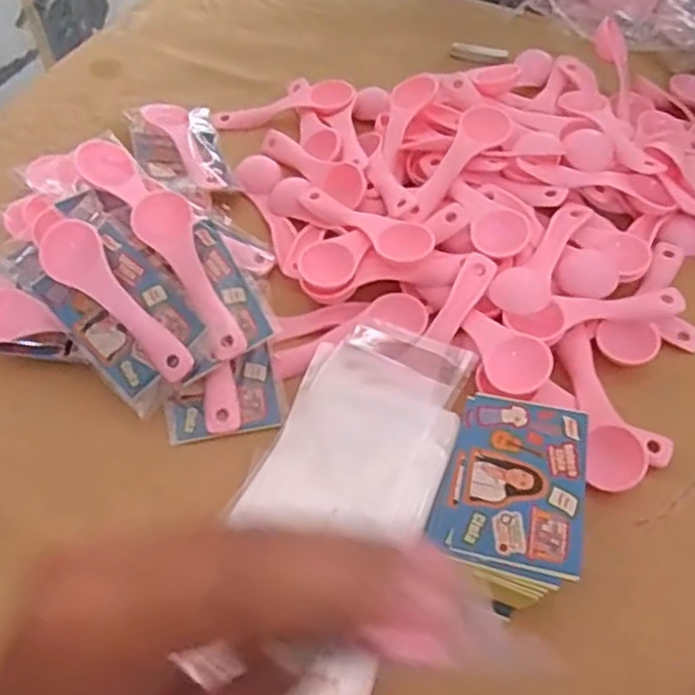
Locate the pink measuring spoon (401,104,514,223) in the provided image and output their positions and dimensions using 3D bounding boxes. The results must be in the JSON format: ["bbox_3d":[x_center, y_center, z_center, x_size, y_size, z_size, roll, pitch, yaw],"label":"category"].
[{"bbox_3d":[0.073,-0.124,0.485,0.033,0.016,0.110,32,73,20],"label":"pink measuring spoon"}]

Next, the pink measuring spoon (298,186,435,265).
[{"bbox_3d":[0.010,-0.082,0.475,0.113,0.015,0.033,29,57,36],"label":"pink measuring spoon"}]

